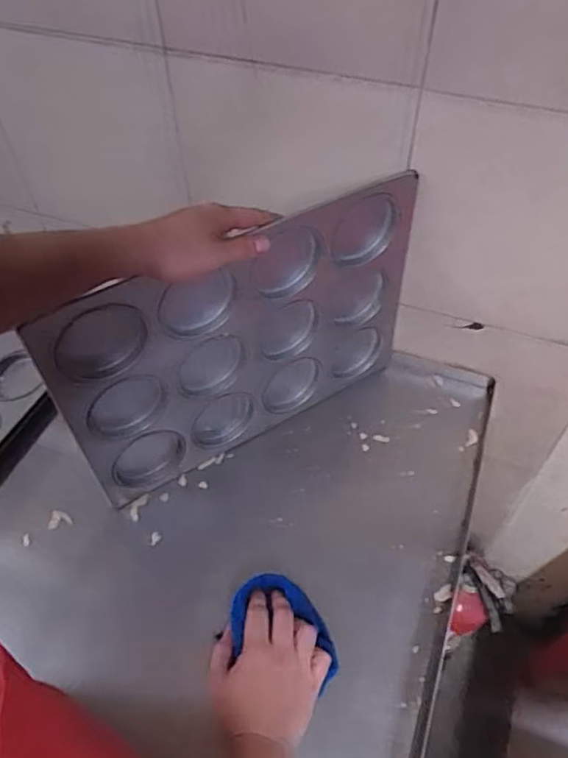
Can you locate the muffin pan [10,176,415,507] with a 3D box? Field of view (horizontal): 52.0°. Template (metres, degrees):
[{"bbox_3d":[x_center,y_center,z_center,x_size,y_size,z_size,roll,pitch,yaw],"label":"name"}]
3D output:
[{"bbox_3d":[-0.040,-0.038,0.709,0.448,0.326,0.048,-26,58,-19],"label":"muffin pan"}]

